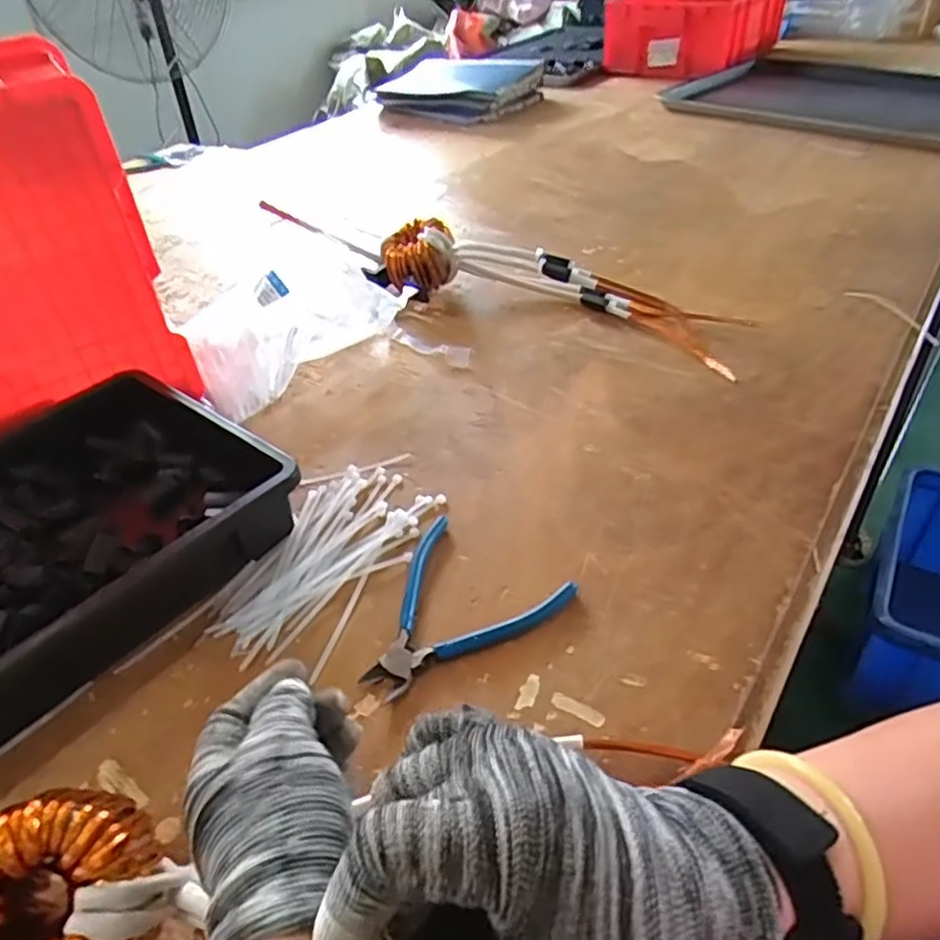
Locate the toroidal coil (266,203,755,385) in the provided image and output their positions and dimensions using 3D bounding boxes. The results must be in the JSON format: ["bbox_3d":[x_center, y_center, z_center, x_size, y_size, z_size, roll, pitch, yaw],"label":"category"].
[{"bbox_3d":[0.019,-0.226,0.780,0.585,0.065,0.099,19,46,24],"label":"toroidal coil"}]

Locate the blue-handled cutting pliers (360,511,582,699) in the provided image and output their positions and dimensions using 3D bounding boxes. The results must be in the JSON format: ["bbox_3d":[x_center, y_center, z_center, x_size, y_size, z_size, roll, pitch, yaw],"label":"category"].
[{"bbox_3d":[-0.019,0.094,0.457,0.120,0.012,0.134,28,50,31],"label":"blue-handled cutting pliers"}]

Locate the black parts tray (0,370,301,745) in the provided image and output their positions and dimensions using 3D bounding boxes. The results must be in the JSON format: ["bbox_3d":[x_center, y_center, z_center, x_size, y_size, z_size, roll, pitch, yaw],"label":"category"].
[{"bbox_3d":[-0.332,0.064,0.480,0.278,0.065,0.365,24,48,28],"label":"black parts tray"}]

